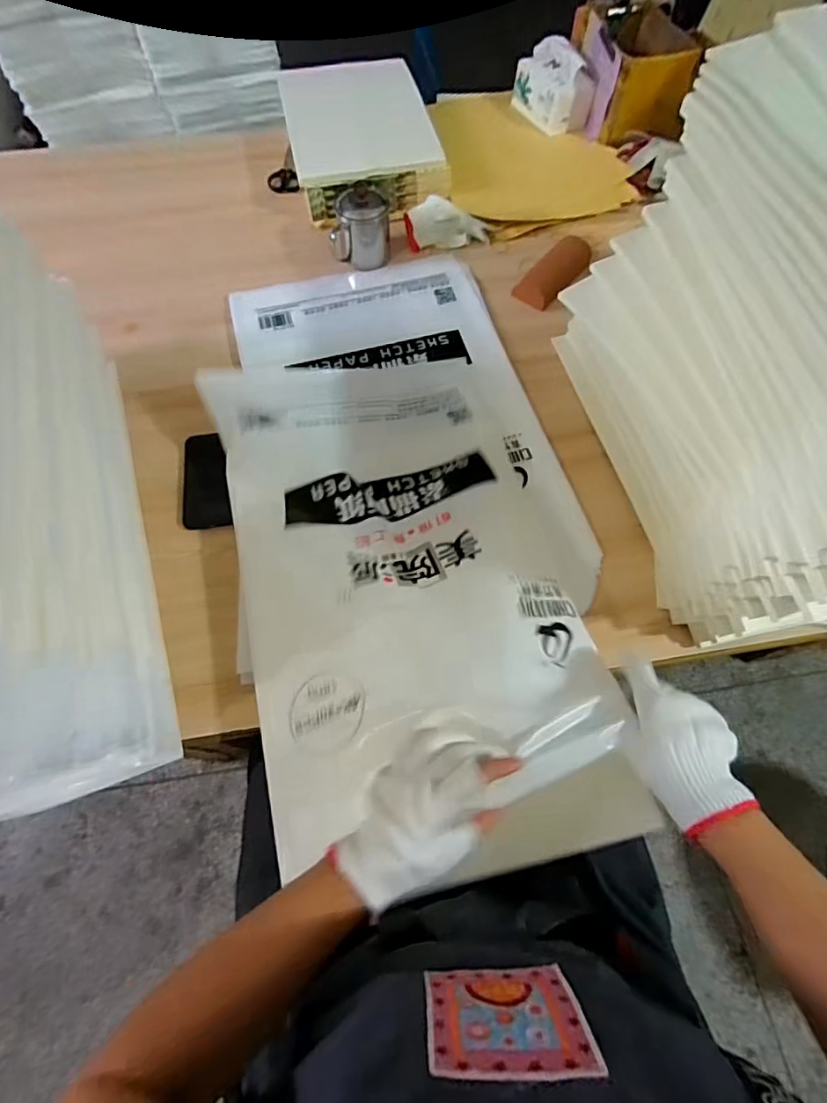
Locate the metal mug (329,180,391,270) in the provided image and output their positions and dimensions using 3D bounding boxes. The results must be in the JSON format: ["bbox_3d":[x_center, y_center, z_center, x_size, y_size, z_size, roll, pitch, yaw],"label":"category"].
[{"bbox_3d":[-0.089,-0.552,0.890,0.095,0.089,0.079,2,65,1],"label":"metal mug"}]

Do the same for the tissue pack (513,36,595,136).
[{"bbox_3d":[0.273,-0.922,1.033,0.103,0.106,0.152,-30,69,-12],"label":"tissue pack"}]

